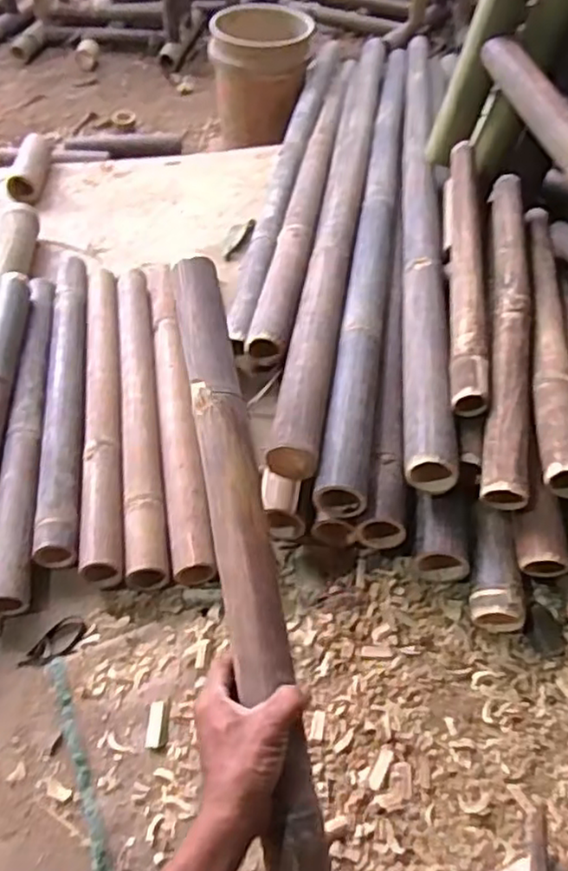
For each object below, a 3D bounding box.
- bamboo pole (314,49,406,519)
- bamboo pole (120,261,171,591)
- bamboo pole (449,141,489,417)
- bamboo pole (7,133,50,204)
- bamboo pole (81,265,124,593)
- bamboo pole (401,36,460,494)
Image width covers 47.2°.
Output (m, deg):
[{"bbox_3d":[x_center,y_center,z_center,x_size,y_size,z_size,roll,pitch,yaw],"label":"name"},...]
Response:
[{"bbox_3d":[0.188,-0.469,1.268,0.071,0.056,1.518,6,49,6],"label":"bamboo pole"},{"bbox_3d":[-0.222,-0.053,1.012,0.054,0.052,0.637,-8,49,-6],"label":"bamboo pole"},{"bbox_3d":[0.289,-0.284,1.028,0.056,0.069,0.640,7,49,7],"label":"bamboo pole"},{"bbox_3d":[-0.614,-0.644,1.580,0.073,0.081,0.228,1,60,4],"label":"bamboo pole"},{"bbox_3d":[-0.283,-0.059,1.027,0.056,0.050,0.658,-8,49,-6],"label":"bamboo pole"},{"bbox_3d":[0.267,-0.504,1.296,0.071,0.052,1.535,5,49,5],"label":"bamboo pole"}]

